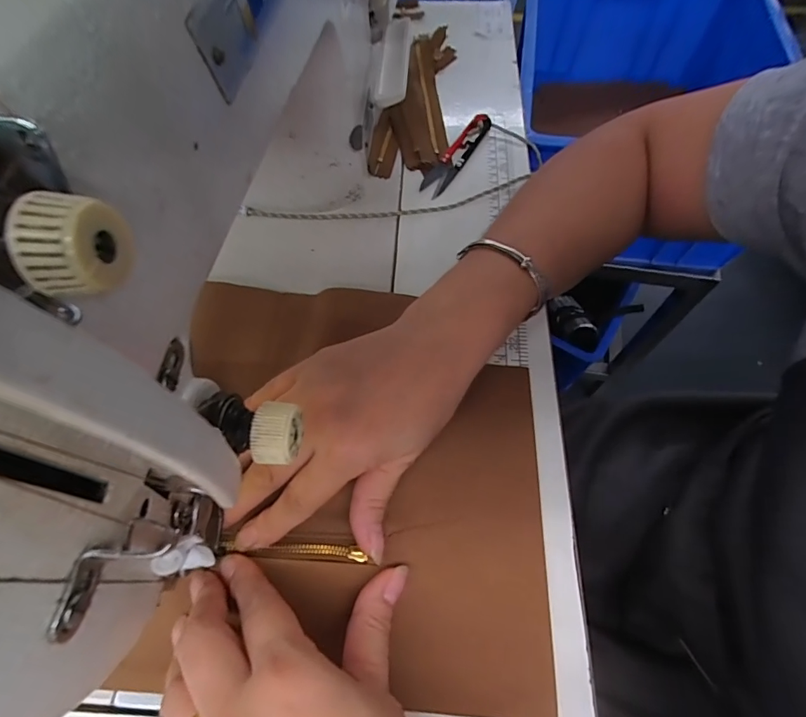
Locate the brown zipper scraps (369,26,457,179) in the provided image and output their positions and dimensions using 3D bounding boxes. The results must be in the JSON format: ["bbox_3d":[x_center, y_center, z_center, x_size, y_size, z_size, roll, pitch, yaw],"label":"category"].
[{"bbox_3d":[0.011,-0.261,0.427,0.069,0.011,0.211,5,63,3],"label":"brown zipper scraps"}]

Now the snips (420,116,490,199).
[{"bbox_3d":[0.047,-0.185,0.385,0.024,0.013,0.103,26,66,13],"label":"snips"}]

